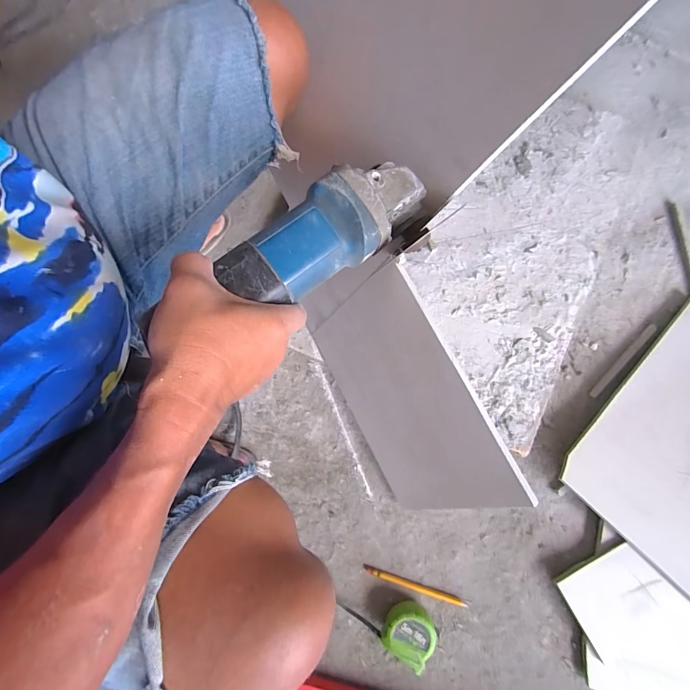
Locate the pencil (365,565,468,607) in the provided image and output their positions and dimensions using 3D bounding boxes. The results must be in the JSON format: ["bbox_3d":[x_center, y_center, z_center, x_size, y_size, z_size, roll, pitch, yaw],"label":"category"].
[{"bbox_3d":[0.099,0.339,0.510,0.145,0.007,0.011,17,80,5],"label":"pencil"}]

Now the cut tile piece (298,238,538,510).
[{"bbox_3d":[0.058,0.057,0.459,0.016,0.225,0.312,-22,83,-36],"label":"cut tile piece"}]

